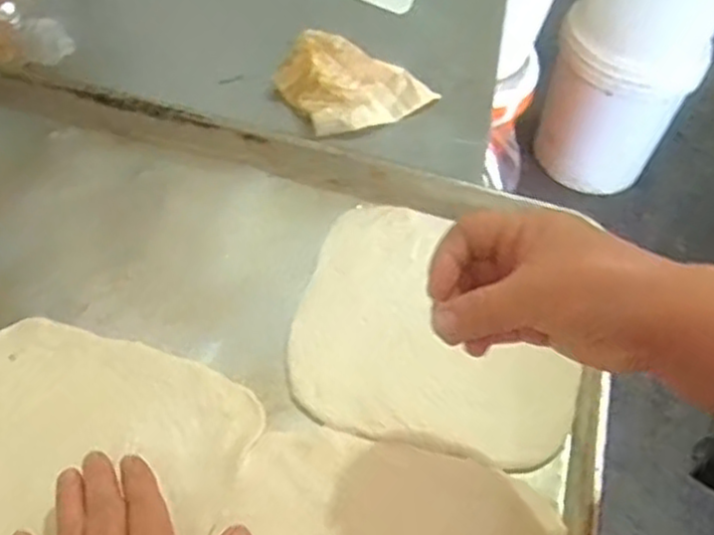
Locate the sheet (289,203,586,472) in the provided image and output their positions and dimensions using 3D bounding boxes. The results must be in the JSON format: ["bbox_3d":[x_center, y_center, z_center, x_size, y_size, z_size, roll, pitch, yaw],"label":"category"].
[{"bbox_3d":[0.056,0.038,0.512,0.183,0.010,0.172,14,53,5],"label":"sheet"}]

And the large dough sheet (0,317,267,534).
[{"bbox_3d":[-0.170,0.123,0.428,0.188,0.008,0.191,13,53,5],"label":"large dough sheet"}]

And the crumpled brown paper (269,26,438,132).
[{"bbox_3d":[-0.009,-0.182,0.729,0.122,0.027,0.119,-27,60,-23],"label":"crumpled brown paper"}]

